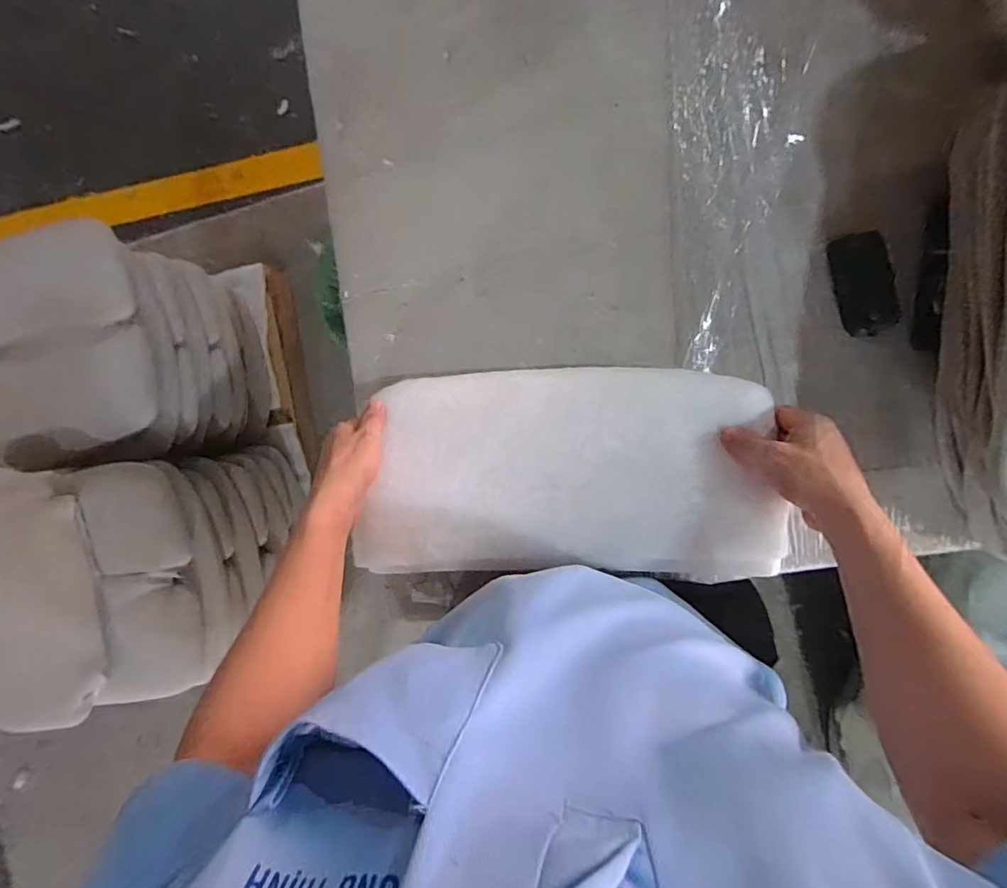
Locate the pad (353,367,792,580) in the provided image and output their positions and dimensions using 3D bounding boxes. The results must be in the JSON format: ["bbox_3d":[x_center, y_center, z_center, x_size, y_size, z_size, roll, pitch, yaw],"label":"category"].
[{"bbox_3d":[0.058,0.030,0.542,0.425,0.031,0.215,0,91,10],"label":"pad"}]

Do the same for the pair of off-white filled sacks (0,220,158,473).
[{"bbox_3d":[-0.938,-0.177,1.006,0.472,0.086,0.427,-16,86,8],"label":"pair of off-white filled sacks"}]

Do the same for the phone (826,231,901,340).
[{"bbox_3d":[0.389,-0.173,0.542,0.054,0.009,0.108,-13,88,10],"label":"phone"}]

